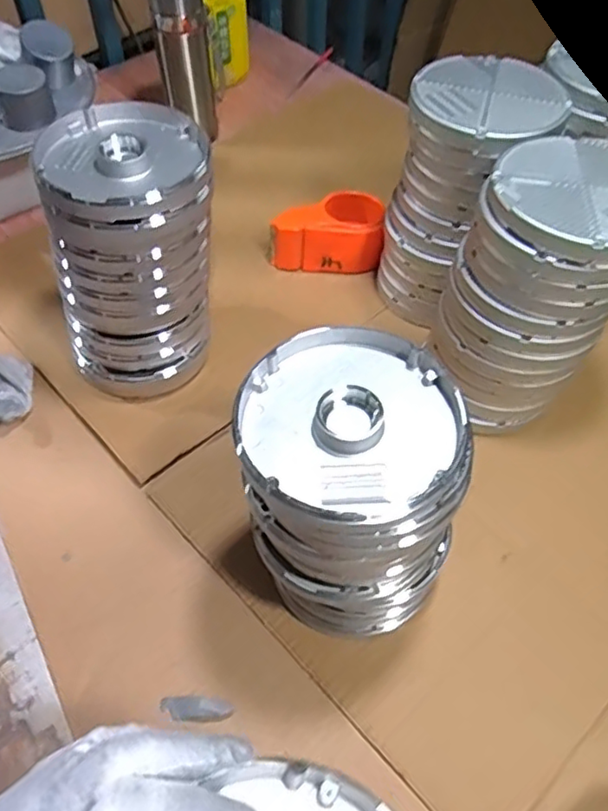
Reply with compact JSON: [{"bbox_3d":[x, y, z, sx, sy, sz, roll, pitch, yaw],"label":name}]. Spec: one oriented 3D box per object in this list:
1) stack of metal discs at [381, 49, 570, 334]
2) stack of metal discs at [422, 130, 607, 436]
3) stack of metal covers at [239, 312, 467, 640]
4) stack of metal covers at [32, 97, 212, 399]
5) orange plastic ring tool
[{"bbox_3d":[0.160,-0.208,0.640,0.129,0.222,0.144,33,62,21],"label":"stack of metal discs"},{"bbox_3d":[0.205,-0.093,0.561,0.138,0.224,0.146,32,60,20],"label":"stack of metal discs"},{"bbox_3d":[0.035,0.067,0.462,0.147,0.215,0.145,-12,56,-8],"label":"stack of metal covers"},{"bbox_3d":[-0.160,-0.135,0.588,0.153,0.227,0.141,-15,57,-9],"label":"stack of metal covers"},{"bbox_3d":[0.027,-0.213,0.749,0.127,0.052,0.092,3,56,2],"label":"orange plastic ring tool"}]

